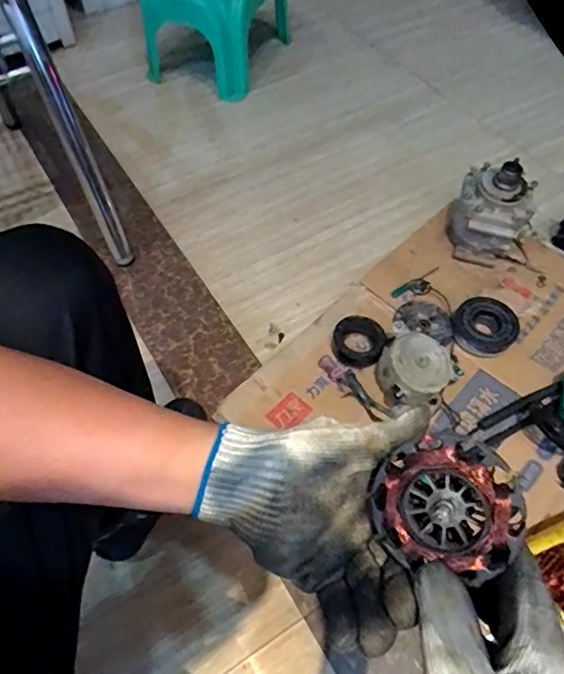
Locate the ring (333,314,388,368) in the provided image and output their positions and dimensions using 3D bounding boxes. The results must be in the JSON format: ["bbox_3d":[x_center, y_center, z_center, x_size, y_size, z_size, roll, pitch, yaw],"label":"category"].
[{"bbox_3d":[0.131,0.008,0.902,0.088,0.030,0.090,0,54,0],"label":"ring"}]

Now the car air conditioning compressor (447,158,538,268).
[{"bbox_3d":[0.388,-0.237,0.995,0.143,0.174,0.128,24,57,16],"label":"car air conditioning compressor"}]

